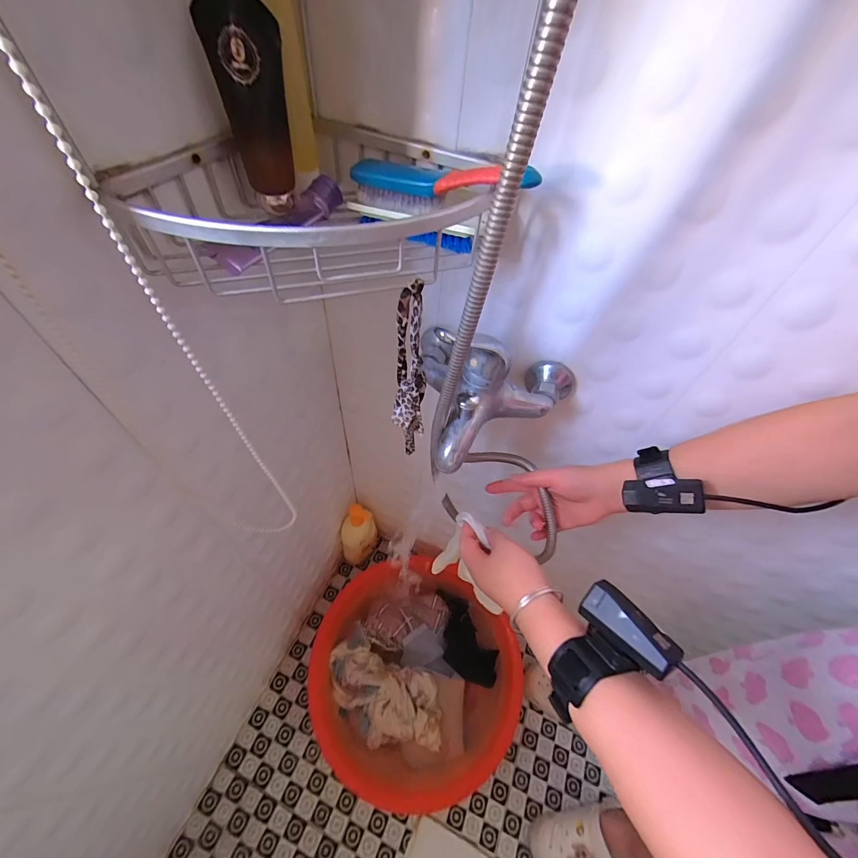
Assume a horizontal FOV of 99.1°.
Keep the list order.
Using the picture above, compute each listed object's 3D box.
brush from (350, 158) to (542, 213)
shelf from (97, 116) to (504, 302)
[{"bbox_3d":[0.008,-0.199,0.299,0.151,0.042,0.029,22,53,12],"label":"brush"},{"bbox_3d":[-0.078,-0.176,0.296,0.243,0.062,0.211,17,52,8],"label":"shelf"}]

